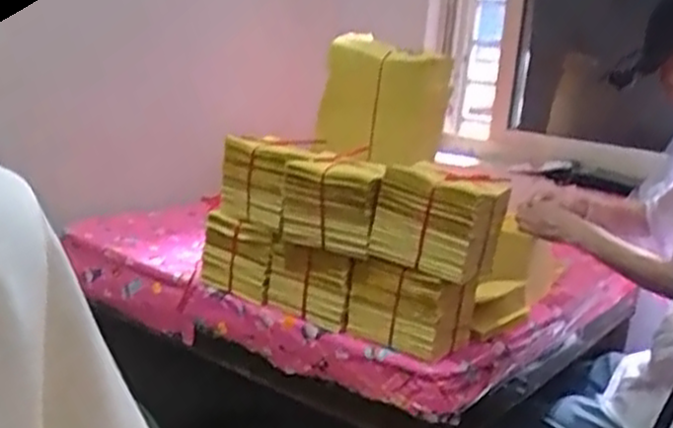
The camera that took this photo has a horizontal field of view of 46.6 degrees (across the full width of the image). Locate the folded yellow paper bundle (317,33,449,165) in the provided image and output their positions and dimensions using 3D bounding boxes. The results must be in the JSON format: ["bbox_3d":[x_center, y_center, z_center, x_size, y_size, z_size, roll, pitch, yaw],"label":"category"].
[{"bbox_3d":[0.097,-0.251,1.687,0.061,0.273,0.306,15,2,-45],"label":"folded yellow paper bundle"}]

